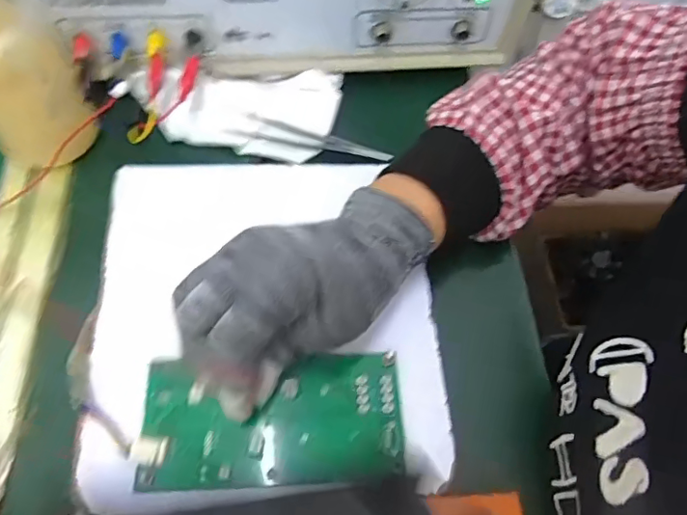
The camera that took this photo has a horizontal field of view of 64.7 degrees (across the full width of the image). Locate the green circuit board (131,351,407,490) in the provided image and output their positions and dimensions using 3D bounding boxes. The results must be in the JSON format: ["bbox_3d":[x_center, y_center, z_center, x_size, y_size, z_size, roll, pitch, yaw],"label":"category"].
[{"bbox_3d":[-0.037,0.086,0.287,0.133,0.014,0.065,-4,62,-7],"label":"green circuit board"}]

